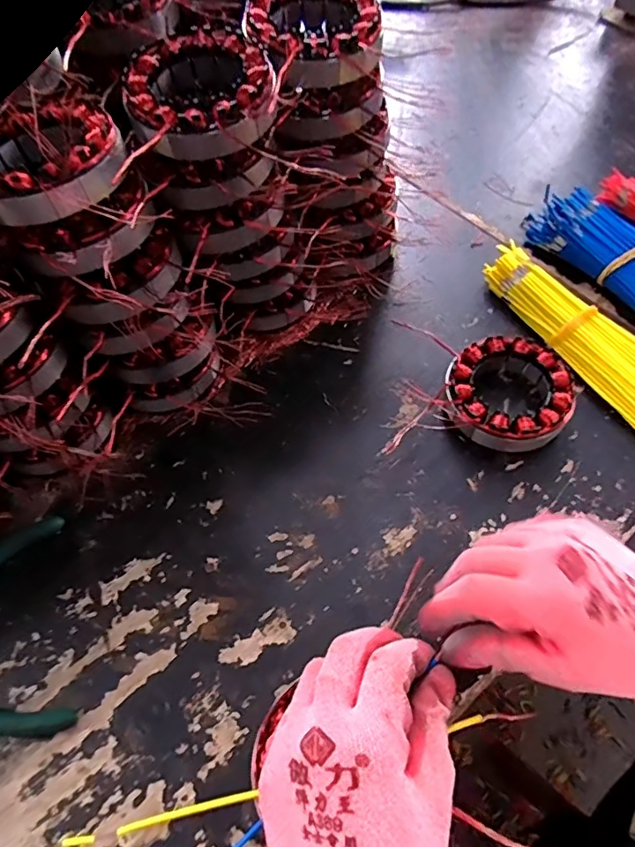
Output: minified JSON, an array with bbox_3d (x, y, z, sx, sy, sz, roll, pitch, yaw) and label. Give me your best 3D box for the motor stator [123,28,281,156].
[{"bbox_3d":[-0.067,-0.193,0.305,0.084,0.027,0.093,-11,59,-5],"label":"motor stator"}]

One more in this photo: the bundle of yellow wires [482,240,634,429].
[{"bbox_3d":[0.226,-0.055,0.404,0.071,0.025,0.241,-30,64,-15],"label":"bundle of yellow wires"}]

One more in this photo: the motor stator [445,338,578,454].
[{"bbox_3d":[0.138,-0.021,0.382,0.085,0.033,0.087,0,60,1],"label":"motor stator"}]

